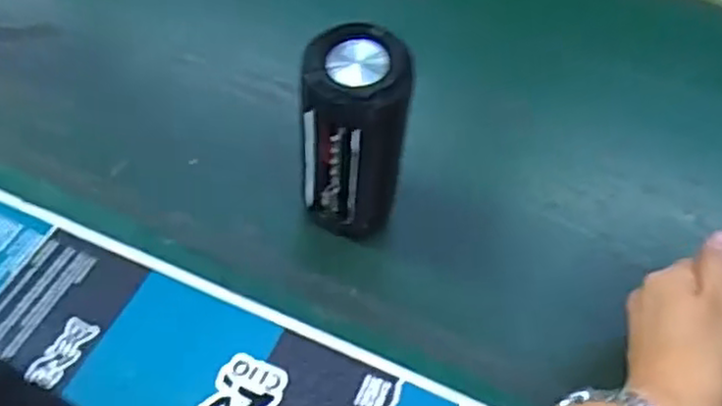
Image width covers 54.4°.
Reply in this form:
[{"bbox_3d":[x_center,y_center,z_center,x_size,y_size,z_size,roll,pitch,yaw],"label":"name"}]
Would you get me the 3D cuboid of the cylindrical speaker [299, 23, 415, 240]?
[{"bbox_3d":[-0.007,-0.036,0.430,0.061,0.142,0.050,21,53,10],"label":"cylindrical speaker"}]

